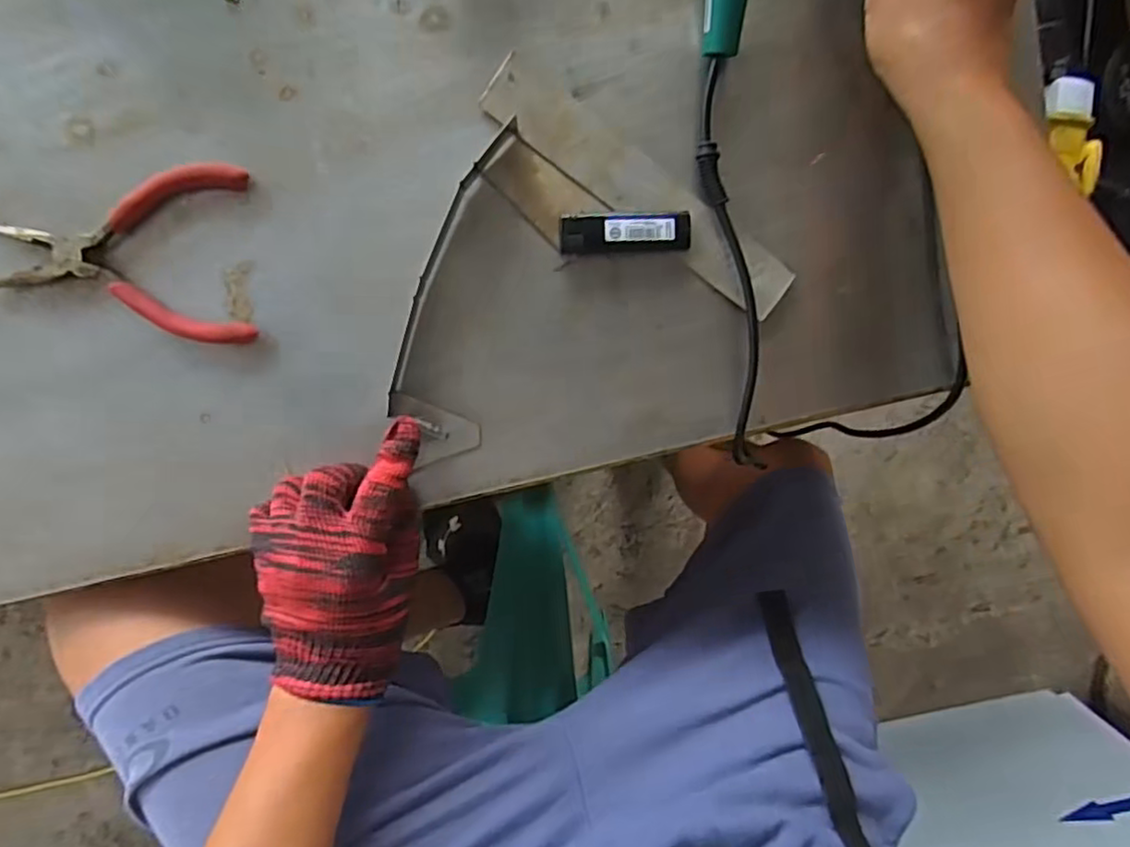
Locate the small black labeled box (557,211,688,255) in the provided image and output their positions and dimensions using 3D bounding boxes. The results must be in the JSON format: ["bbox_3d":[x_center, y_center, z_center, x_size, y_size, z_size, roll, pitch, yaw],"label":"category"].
[{"bbox_3d":[0.036,-0.116,0.401,0.078,0.010,0.023,-3,97,-4],"label":"small black labeled box"}]

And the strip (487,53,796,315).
[{"bbox_3d":[0.047,-0.140,0.401,0.211,0.006,0.035,36,95,-6],"label":"strip"}]

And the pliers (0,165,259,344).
[{"bbox_3d":[-0.254,-0.096,0.378,0.140,0.014,0.098,-1,97,-4],"label":"pliers"}]

